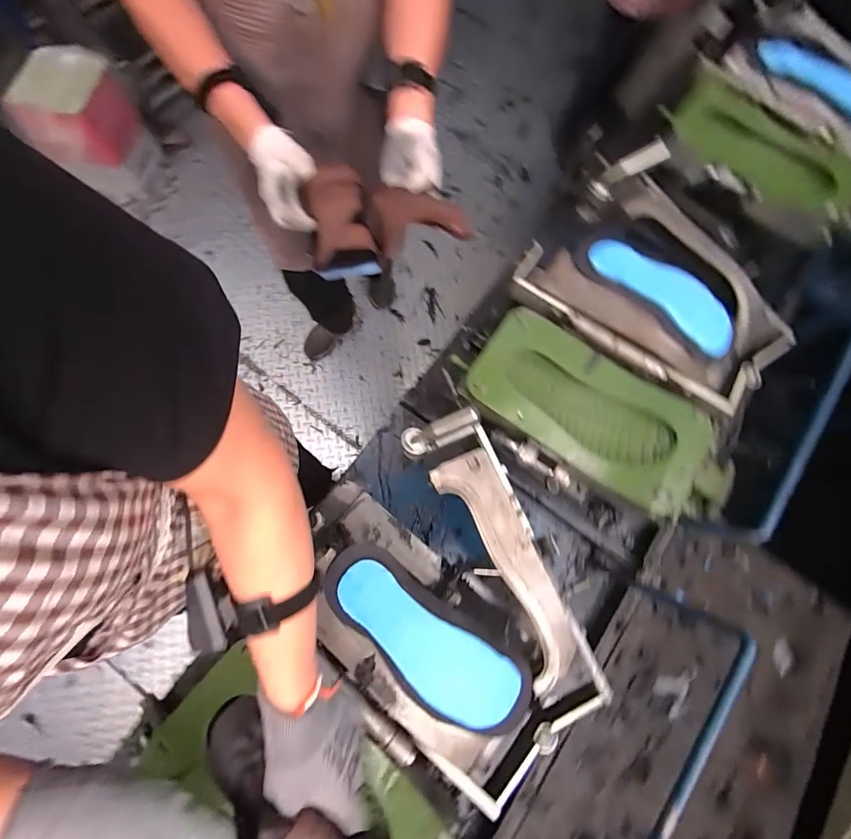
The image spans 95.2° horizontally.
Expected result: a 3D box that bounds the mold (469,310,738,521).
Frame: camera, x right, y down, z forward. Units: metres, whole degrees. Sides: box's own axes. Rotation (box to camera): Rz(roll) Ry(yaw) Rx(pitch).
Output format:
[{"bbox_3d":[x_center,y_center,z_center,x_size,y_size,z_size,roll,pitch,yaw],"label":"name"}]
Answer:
[{"bbox_3d":[0.249,-0.003,0.562,0.374,0.051,0.171,33,81,7],"label":"mold"}]

